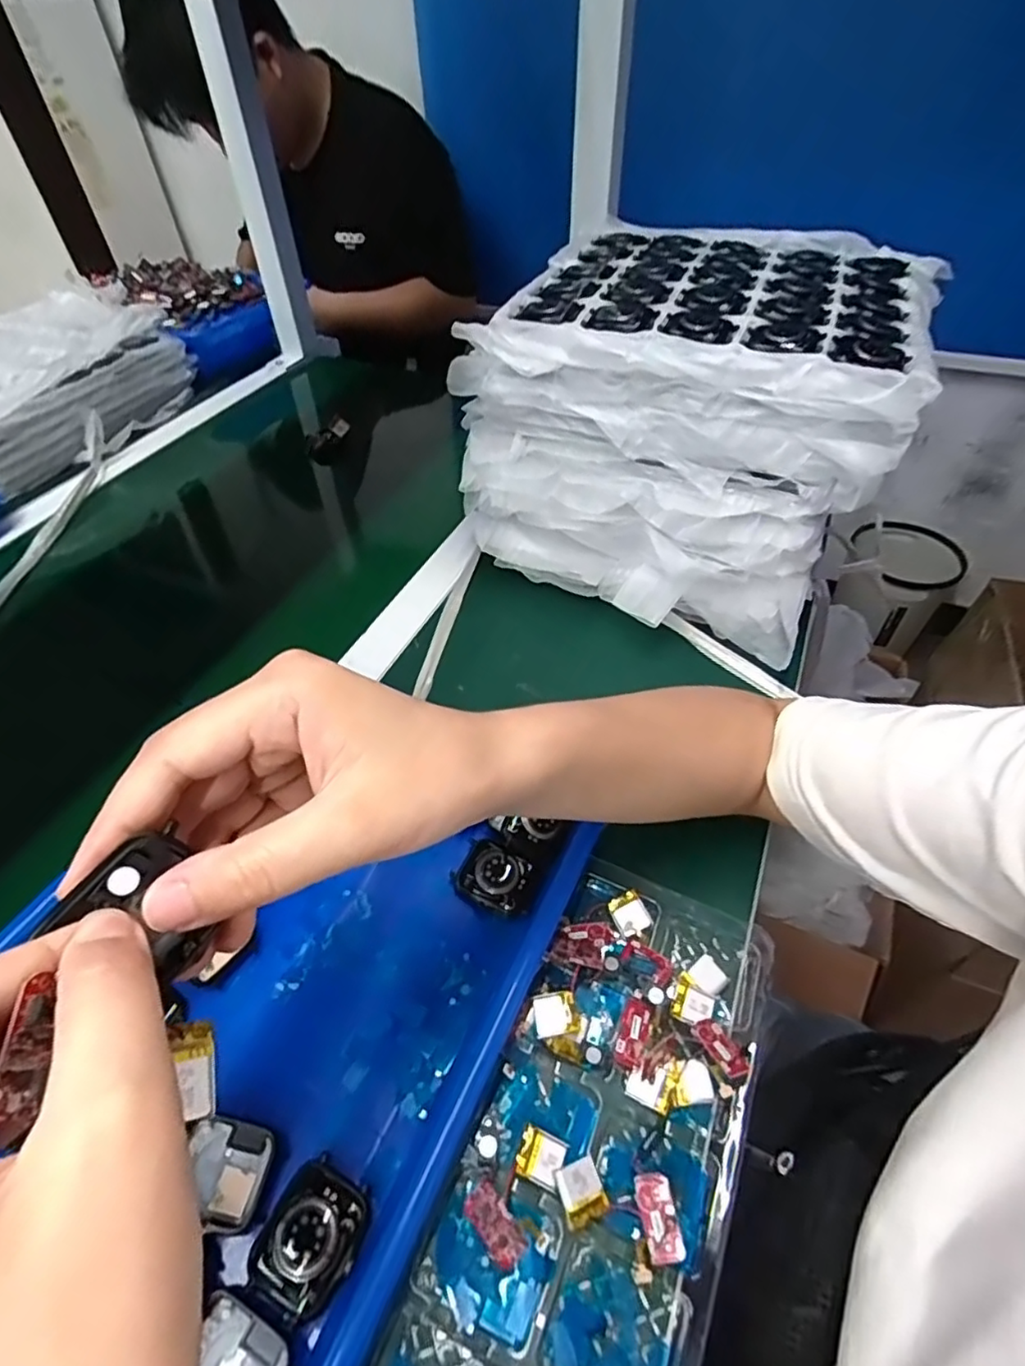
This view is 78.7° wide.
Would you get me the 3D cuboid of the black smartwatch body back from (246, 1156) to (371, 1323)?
[{"bbox_3d":[-0.081,0.222,0.251,0.038,0.008,0.043,20,51,19],"label":"black smartwatch body back"}]

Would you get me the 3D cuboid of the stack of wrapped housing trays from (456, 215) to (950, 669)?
[{"bbox_3d":[0.147,-0.212,0.507,0.299,0.188,0.277,25,53,23],"label":"stack of wrapped housing trays"}]

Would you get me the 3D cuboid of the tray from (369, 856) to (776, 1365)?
[{"bbox_3d":[0.039,0.211,0.279,0.112,0.024,0.260,19,51,18],"label":"tray"}]

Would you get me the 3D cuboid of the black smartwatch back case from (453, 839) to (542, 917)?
[{"bbox_3d":[-0.009,0.108,0.348,0.043,0.009,0.033,19,51,19],"label":"black smartwatch back case"}]

